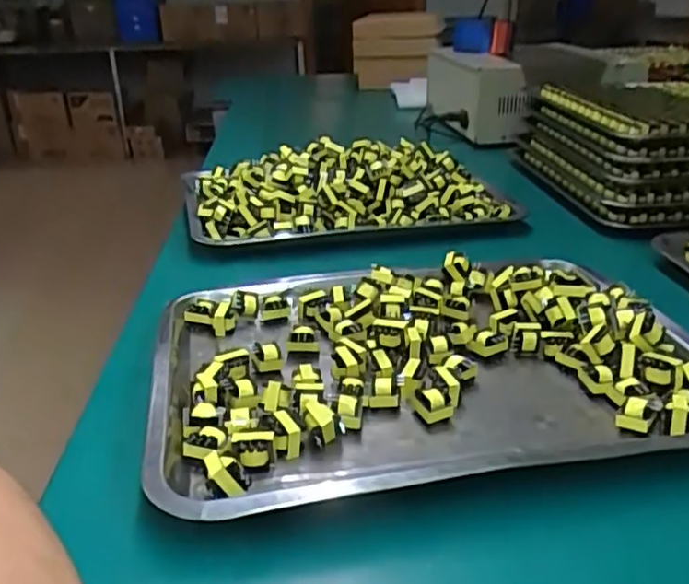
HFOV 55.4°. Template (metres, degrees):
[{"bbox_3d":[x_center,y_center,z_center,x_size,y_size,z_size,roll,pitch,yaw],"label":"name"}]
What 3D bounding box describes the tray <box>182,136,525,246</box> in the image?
[{"bbox_3d":[-0.004,-0.140,0.803,0.373,0.066,0.239,-7,25,-12],"label":"tray"}]

